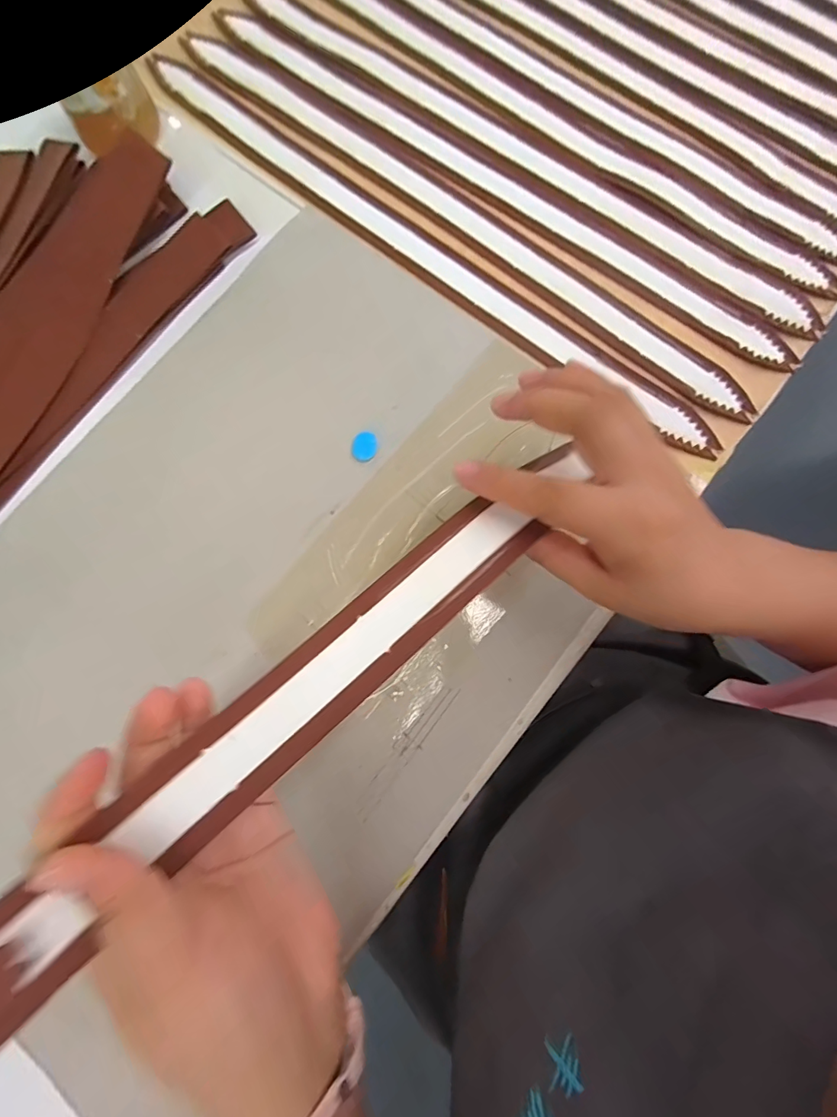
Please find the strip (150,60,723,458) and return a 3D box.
[{"bbox_3d":[-0.001,-0.249,0.372,0.543,0.006,0.037,38,81,8],"label":"strip"}]

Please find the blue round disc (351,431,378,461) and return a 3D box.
[{"bbox_3d":[-0.040,-0.082,0.340,0.018,0.005,0.024,9,79,2],"label":"blue round disc"}]

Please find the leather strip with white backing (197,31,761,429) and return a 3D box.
[{"bbox_3d":[0.026,-0.280,0.377,0.547,0.006,0.046,40,81,8],"label":"leather strip with white backing"}]

